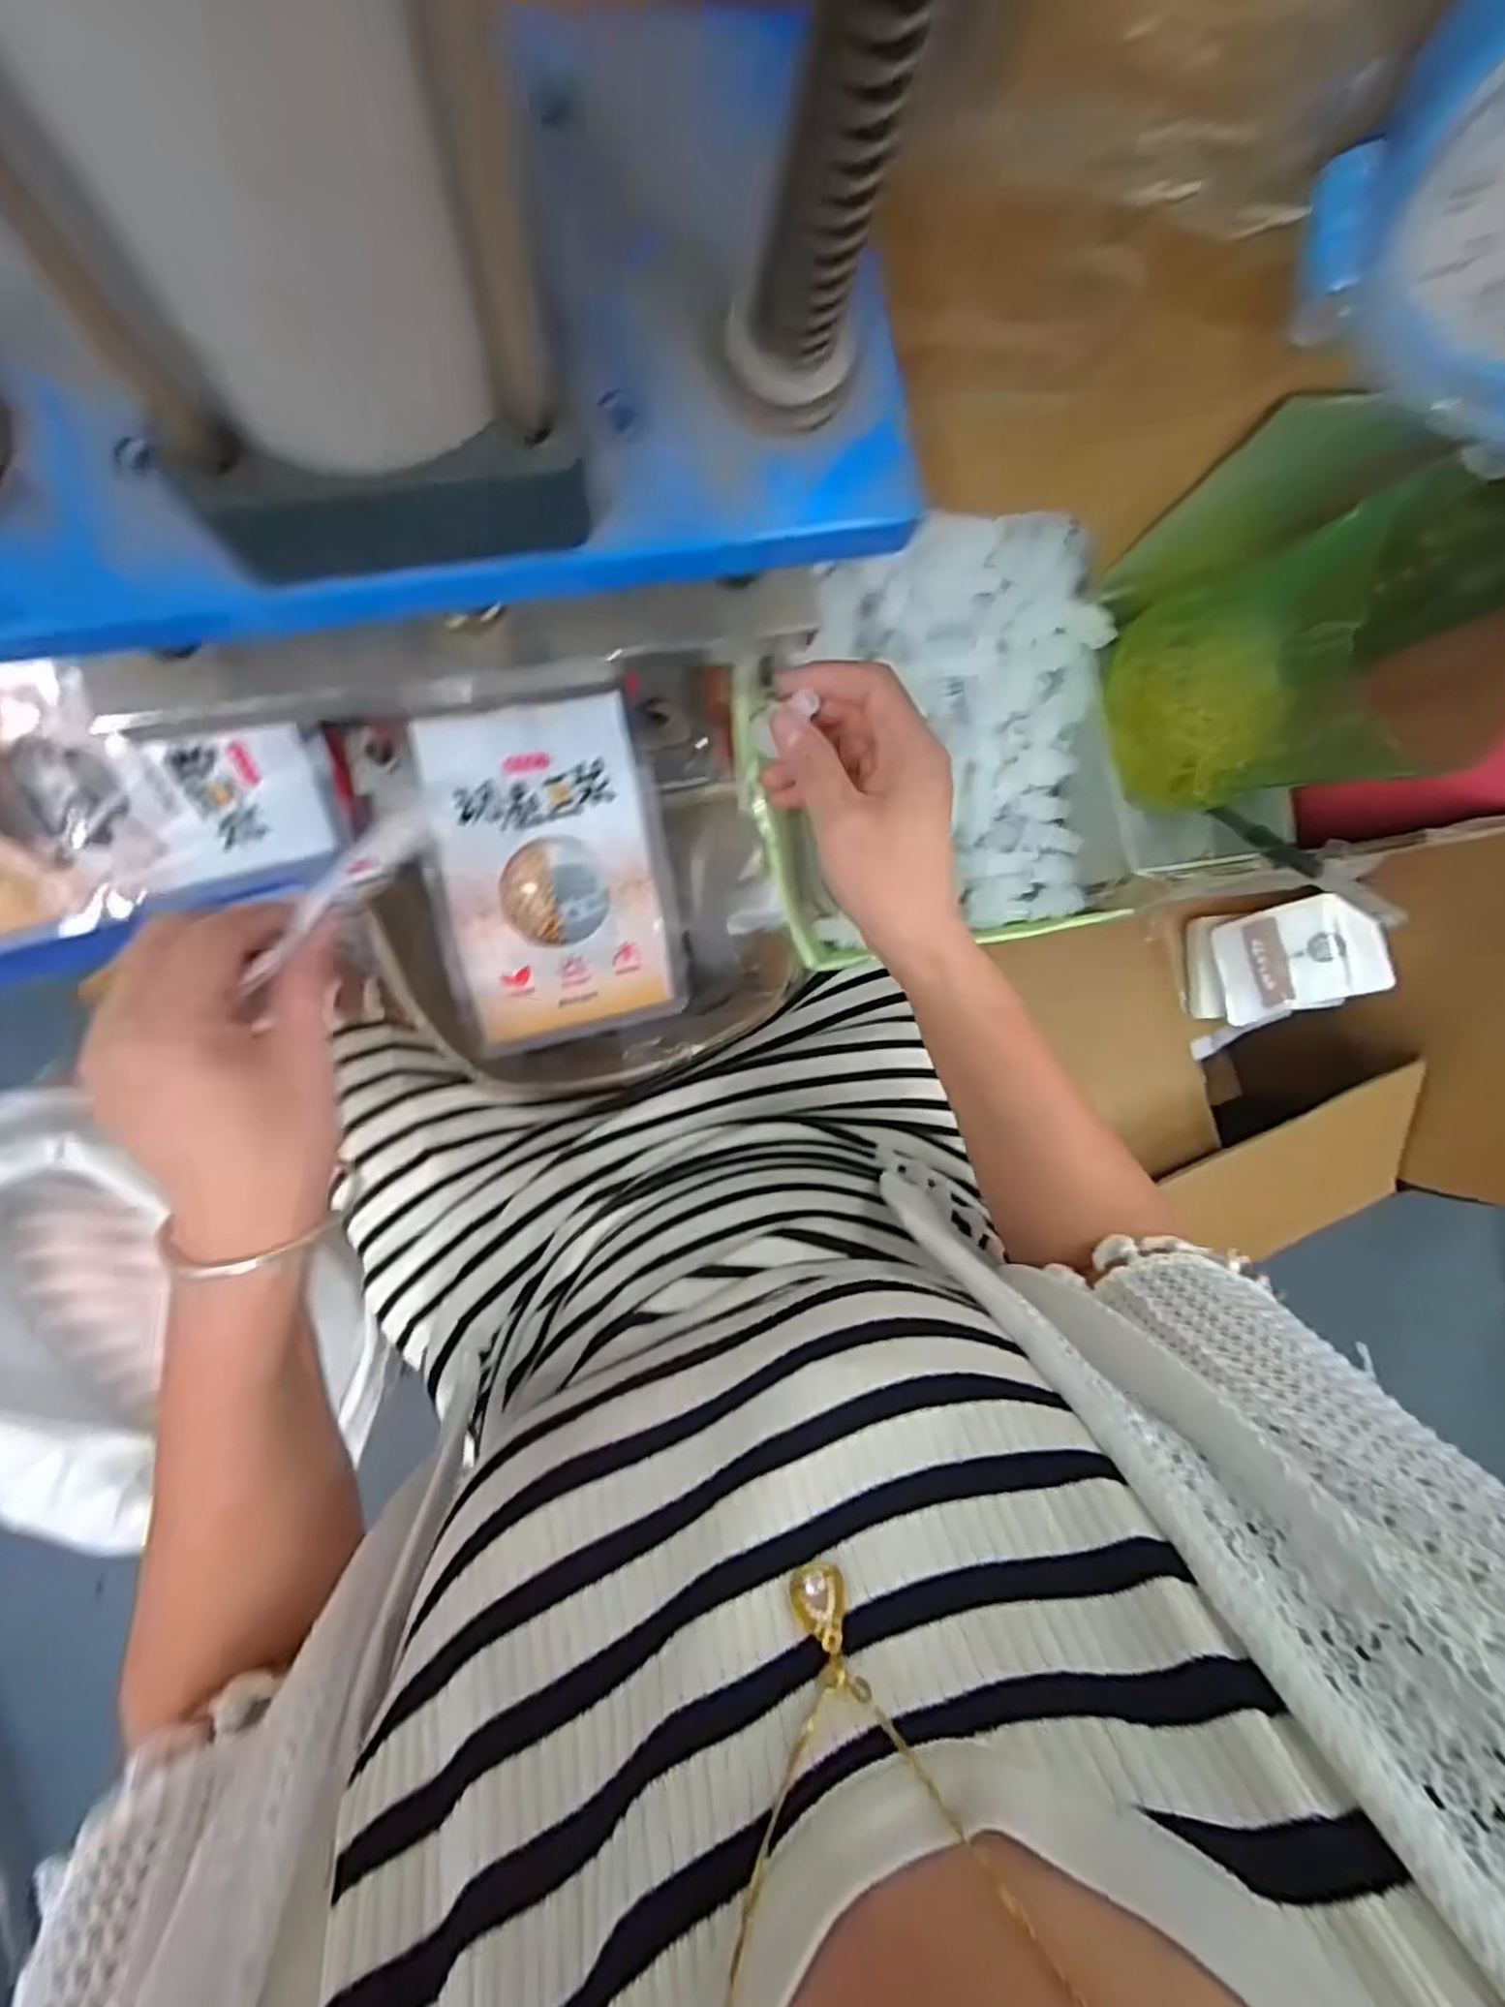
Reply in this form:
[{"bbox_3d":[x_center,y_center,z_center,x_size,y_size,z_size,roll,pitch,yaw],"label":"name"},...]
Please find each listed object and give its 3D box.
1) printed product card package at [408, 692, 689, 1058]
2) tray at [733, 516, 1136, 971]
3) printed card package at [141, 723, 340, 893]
[{"bbox_3d":[-0.094,-0.058,0.361,0.103,0.017,0.156,-13,106,-13],"label":"printed product card package"},{"bbox_3d":[0.089,-0.124,0.375,0.183,0.066,0.190,-12,94,-9],"label":"tray"},{"bbox_3d":[-0.244,-0.092,0.353,0.075,0.005,0.067,-15,125,-18],"label":"printed card package"}]

